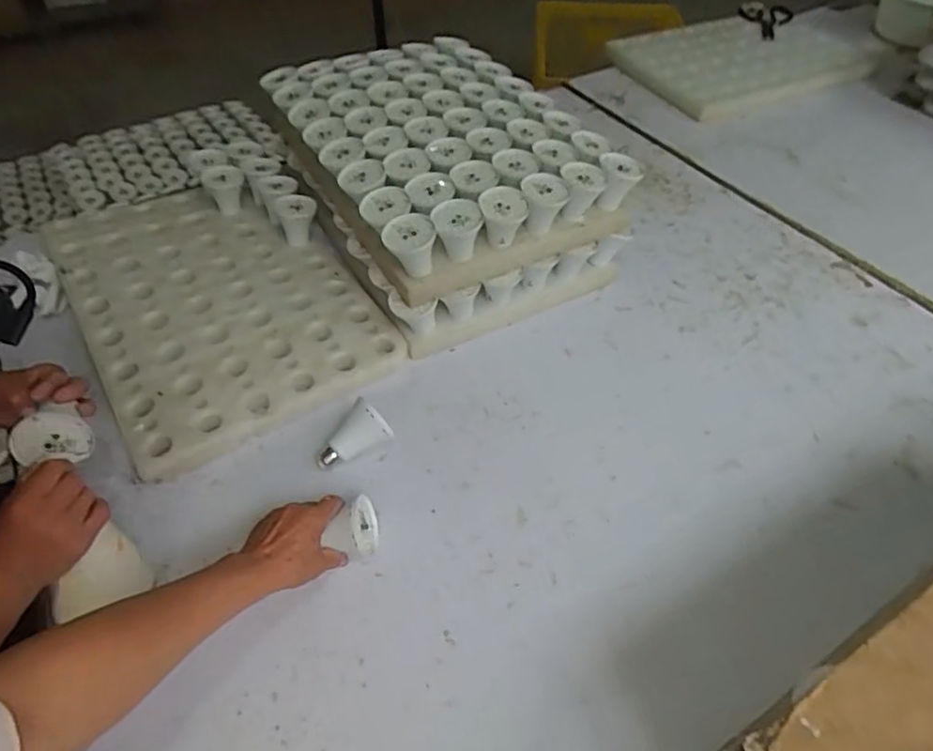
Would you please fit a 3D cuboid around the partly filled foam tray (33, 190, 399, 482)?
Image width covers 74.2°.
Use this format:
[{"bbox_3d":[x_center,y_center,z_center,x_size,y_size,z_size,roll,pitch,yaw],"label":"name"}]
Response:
[{"bbox_3d":[-0.374,-0.123,0.923,0.370,0.053,0.565,-25,52,-22],"label":"partly filled foam tray"}]

